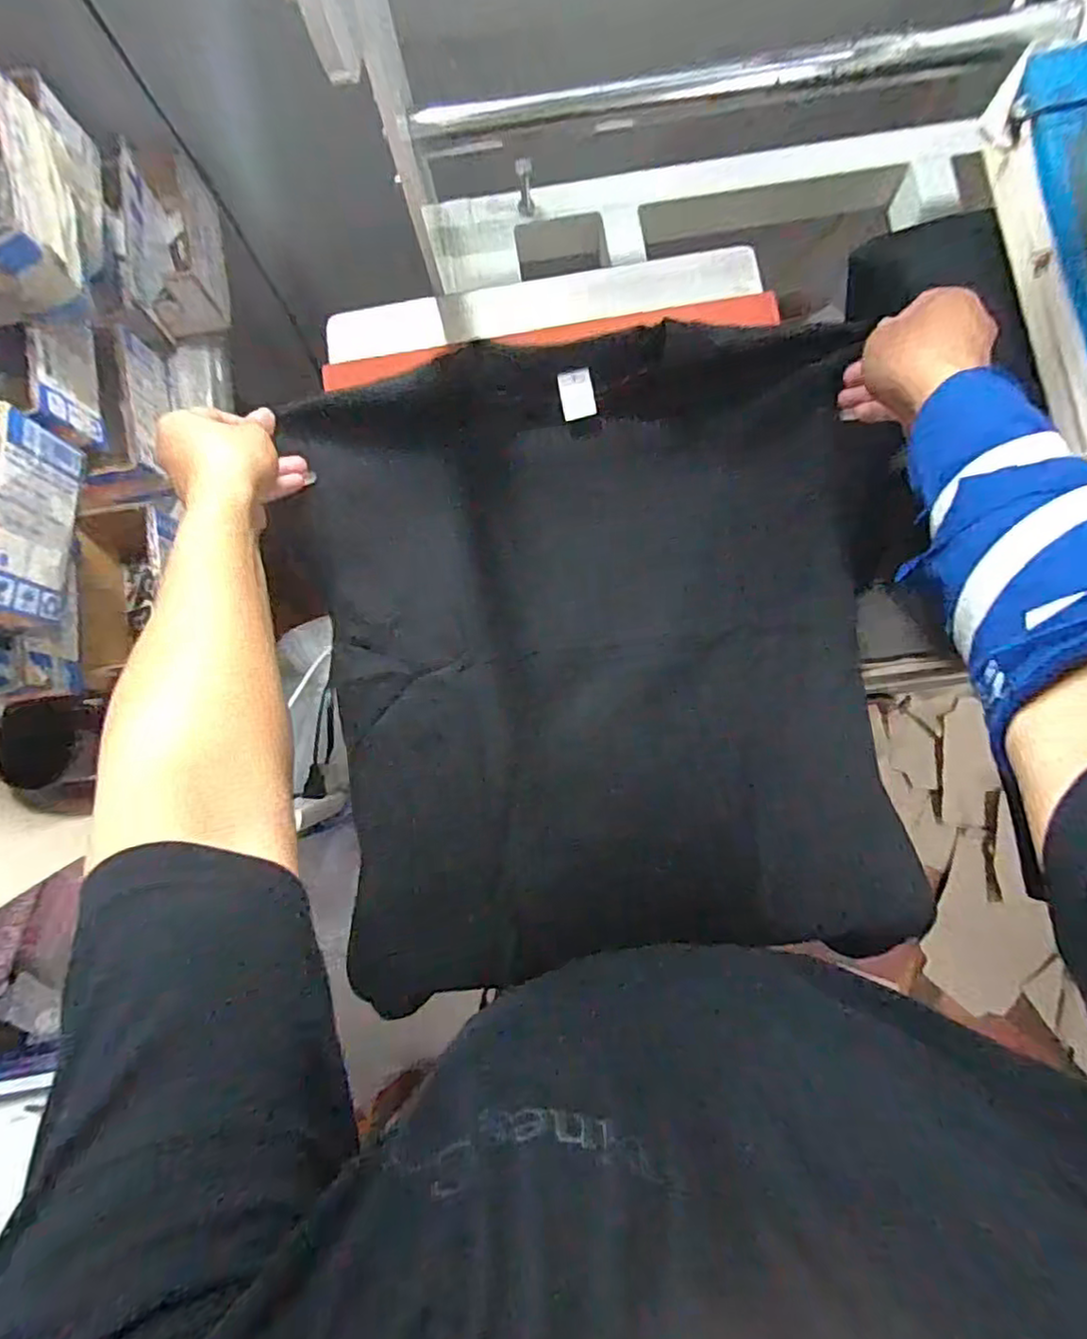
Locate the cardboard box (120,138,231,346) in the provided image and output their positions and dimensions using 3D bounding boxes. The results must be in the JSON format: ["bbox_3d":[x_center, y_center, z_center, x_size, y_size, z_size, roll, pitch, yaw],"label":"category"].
[{"bbox_3d":[-0.390,-0.448,0.669,0.084,0.077,0.178,-7,81,1],"label":"cardboard box"}]

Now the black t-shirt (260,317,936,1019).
[{"bbox_3d":[0.046,-0.015,0.487,0.469,0.085,0.473,-8,81,2],"label":"black t-shirt"}]

